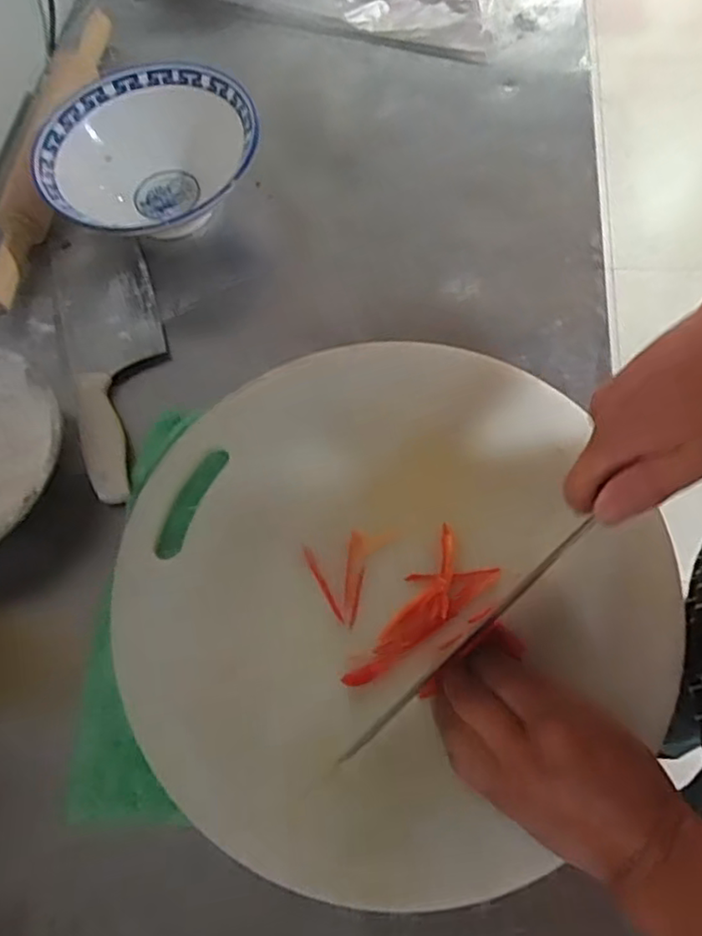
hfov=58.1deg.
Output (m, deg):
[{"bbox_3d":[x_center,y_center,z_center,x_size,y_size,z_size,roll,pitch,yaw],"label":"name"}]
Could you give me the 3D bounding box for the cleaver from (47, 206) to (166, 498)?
[{"bbox_3d":[-0.201,-0.111,0.533,0.083,0.022,0.294,-22,65,-4],"label":"cleaver"}]

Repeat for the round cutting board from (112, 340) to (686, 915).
[{"bbox_3d":[0.020,0.074,0.424,0.341,0.035,0.352,0,65,1],"label":"round cutting board"}]

